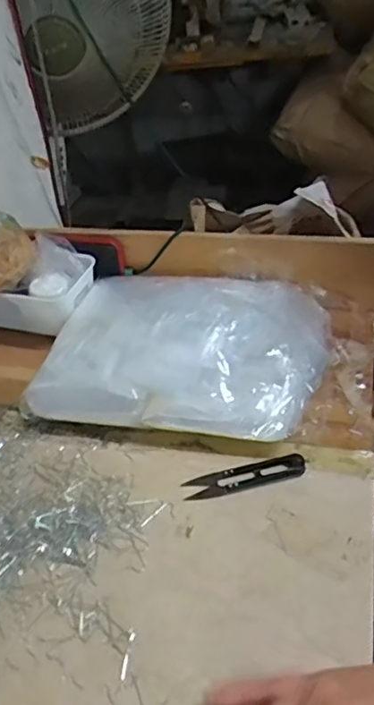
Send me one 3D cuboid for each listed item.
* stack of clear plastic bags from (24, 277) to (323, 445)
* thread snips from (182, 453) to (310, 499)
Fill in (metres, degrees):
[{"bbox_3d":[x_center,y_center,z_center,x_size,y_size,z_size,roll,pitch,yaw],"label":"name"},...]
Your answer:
[{"bbox_3d":[-0.001,-0.006,0.594,0.269,0.066,0.199,5,42,13],"label":"stack of clear plastic bags"},{"bbox_3d":[0.049,0.103,0.494,0.101,0.010,0.024,-9,41,-3],"label":"thread snips"}]

